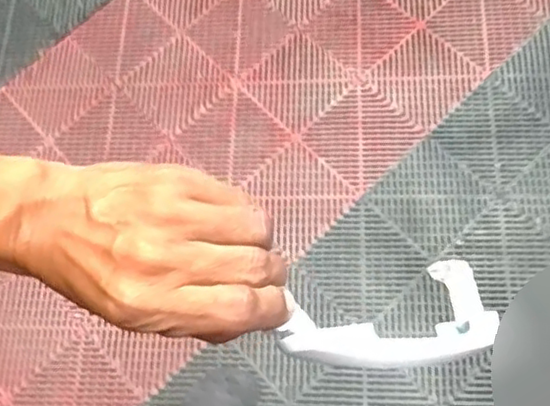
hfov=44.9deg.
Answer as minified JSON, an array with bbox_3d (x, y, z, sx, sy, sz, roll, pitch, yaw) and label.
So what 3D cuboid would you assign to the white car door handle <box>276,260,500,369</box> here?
[{"bbox_3d":[0.073,0.070,0.391,0.172,0.019,0.059,-2,62,-44],"label":"white car door handle"}]

